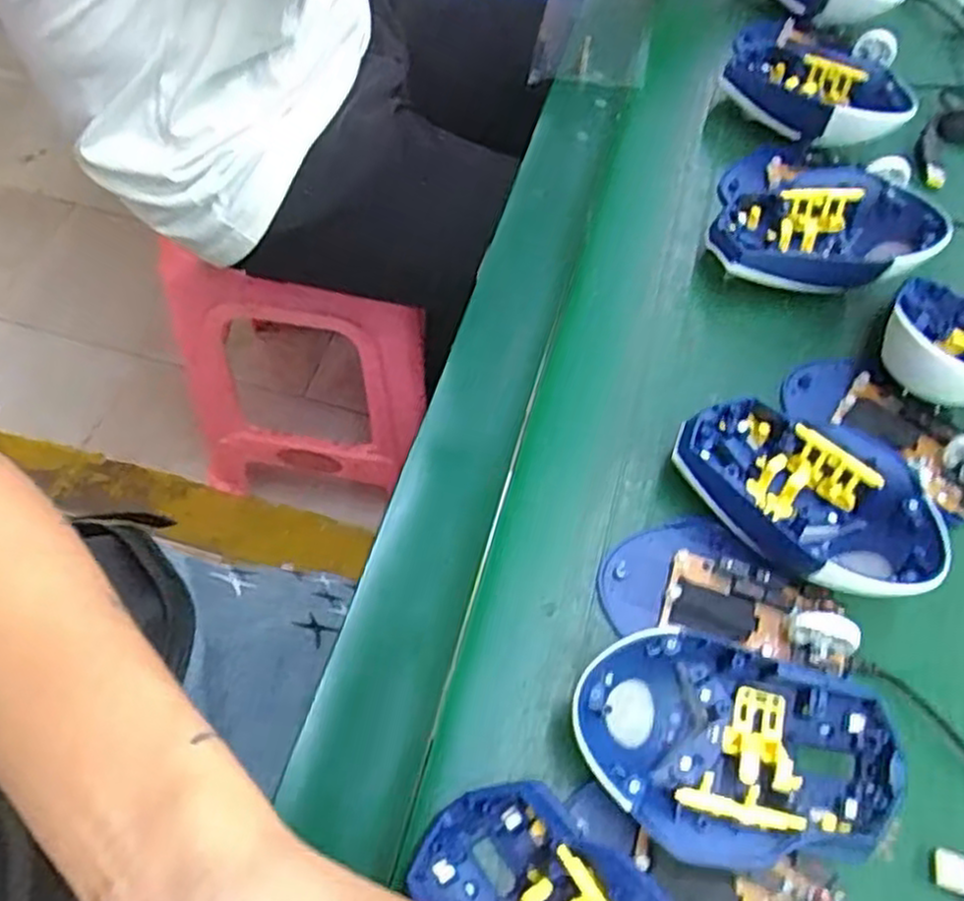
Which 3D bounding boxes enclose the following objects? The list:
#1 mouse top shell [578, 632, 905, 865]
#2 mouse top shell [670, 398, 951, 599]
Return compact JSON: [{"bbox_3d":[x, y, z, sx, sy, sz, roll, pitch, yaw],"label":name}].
[{"bbox_3d":[0.093,0.115,0.287,0.118,0.039,0.076,8,60,1],"label":"mouse top shell"},{"bbox_3d":[0.147,0.020,0.343,0.073,0.039,0.118,-37,69,-22],"label":"mouse top shell"}]

